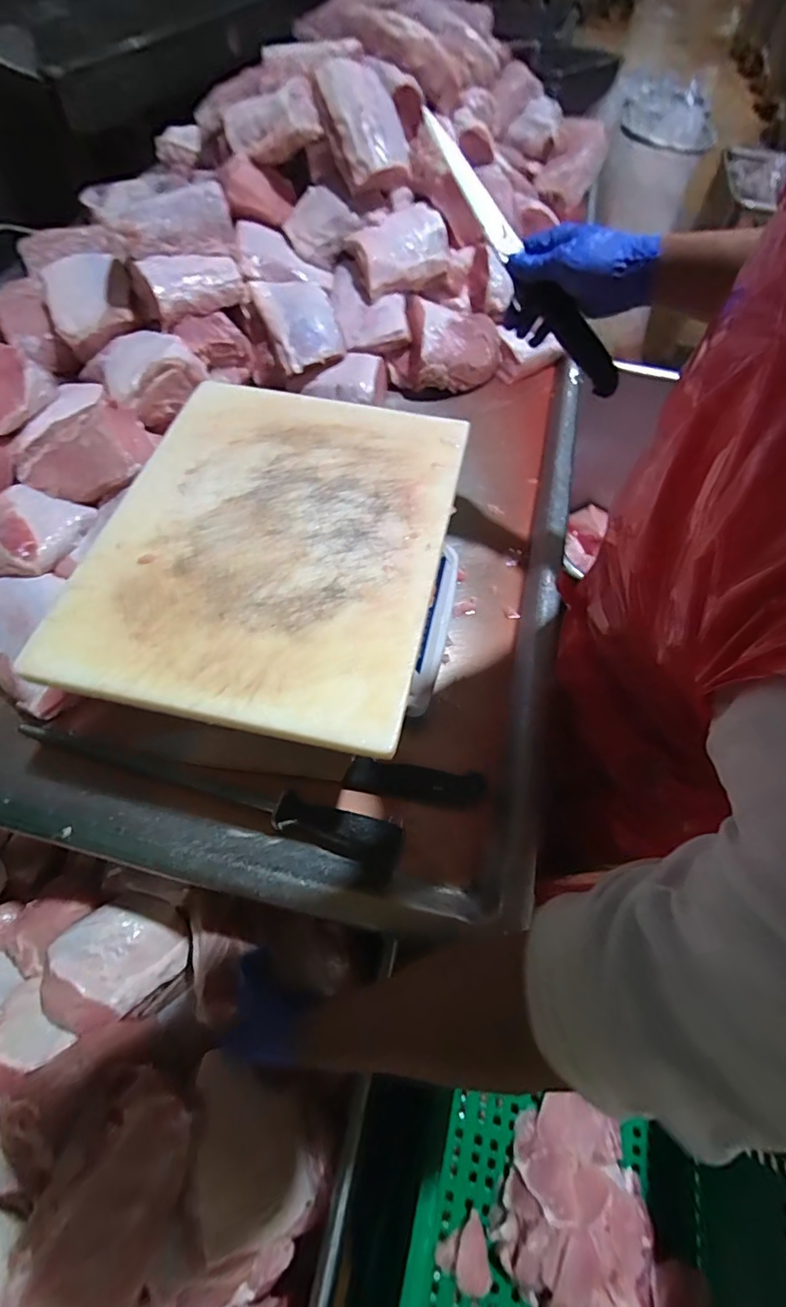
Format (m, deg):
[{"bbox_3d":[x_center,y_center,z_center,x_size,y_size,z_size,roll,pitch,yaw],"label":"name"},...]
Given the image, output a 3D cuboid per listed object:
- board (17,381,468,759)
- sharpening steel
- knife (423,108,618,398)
[{"bbox_3d":[-0.104,-0.117,0.466,0.296,0.014,0.371,12,59,5],"label":"board"},{"bbox_3d":[-0.190,0.133,0.503,0.405,0.037,0.049,17,60,8],"label":"sharpening steel"},{"bbox_3d":[0.138,-0.385,0.514,0.300,0.031,0.032,42,60,-19],"label":"knife"}]

